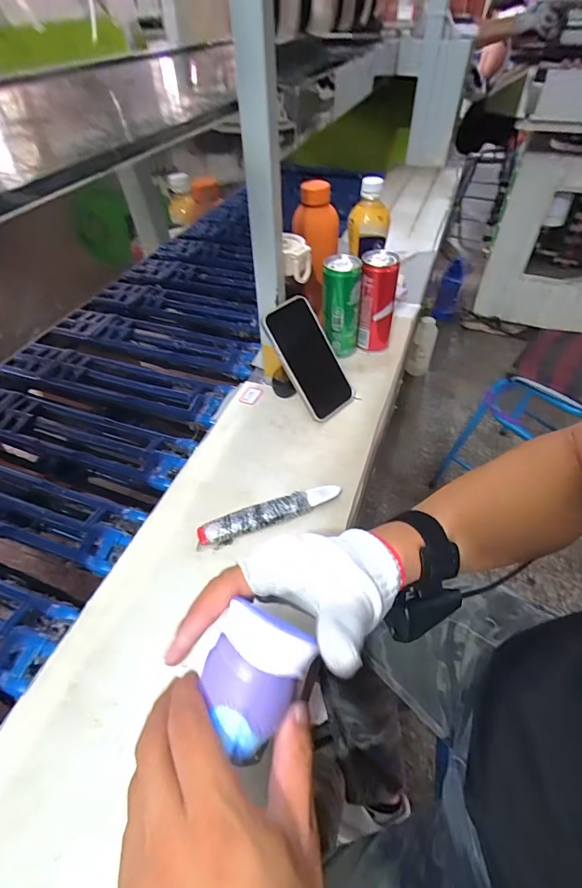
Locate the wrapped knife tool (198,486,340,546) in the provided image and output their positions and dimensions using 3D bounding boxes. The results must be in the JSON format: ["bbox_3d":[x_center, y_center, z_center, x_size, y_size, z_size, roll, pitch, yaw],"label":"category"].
[{"bbox_3d":[-0.023,0.077,0.468,0.164,0.019,0.028,-18,50,-14],"label":"wrapped knife tool"}]

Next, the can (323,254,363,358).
[{"bbox_3d":[0.077,-0.207,0.630,0.058,0.139,0.051,1,48,3],"label":"can"}]

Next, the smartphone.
[{"bbox_3d":[0.027,-0.117,0.567,0.079,0.160,0.010,-37,14,-21],"label":"smartphone"}]

